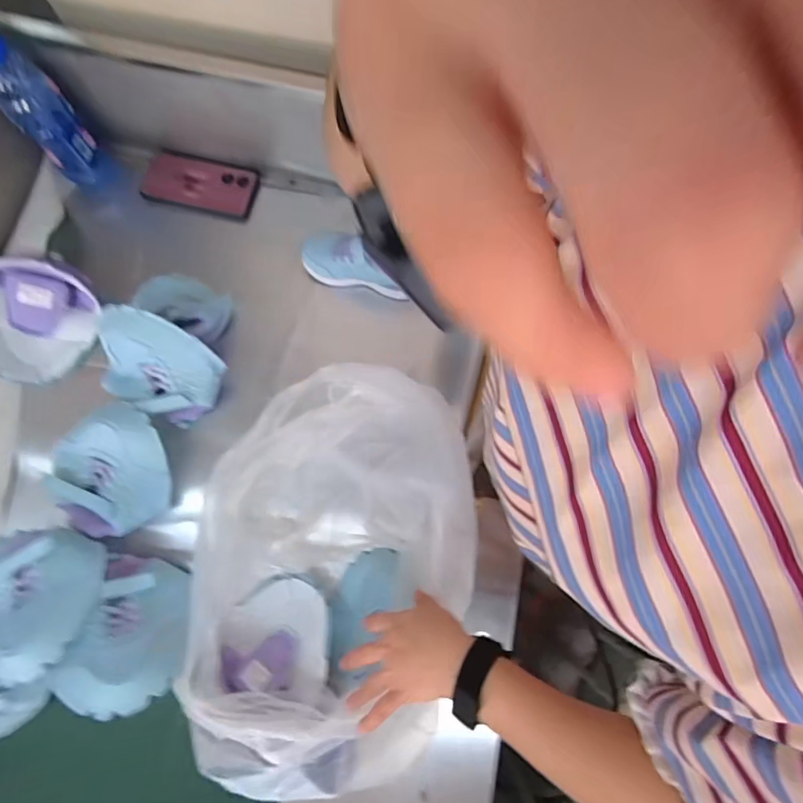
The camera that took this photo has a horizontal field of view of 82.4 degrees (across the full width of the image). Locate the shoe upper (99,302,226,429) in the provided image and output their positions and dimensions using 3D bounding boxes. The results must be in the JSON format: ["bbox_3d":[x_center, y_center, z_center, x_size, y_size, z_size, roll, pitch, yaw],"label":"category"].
[{"bbox_3d":[-0.304,-0.041,0.574,0.133,0.113,0.104,25,78,4],"label":"shoe upper"}]

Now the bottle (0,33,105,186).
[{"bbox_3d":[-0.467,-0.375,0.599,0.069,0.190,0.056,-36,81,-8],"label":"bottle"}]

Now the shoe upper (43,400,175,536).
[{"bbox_3d":[-0.361,0.087,0.586,0.143,0.050,0.143,-25,101,-8],"label":"shoe upper"}]

